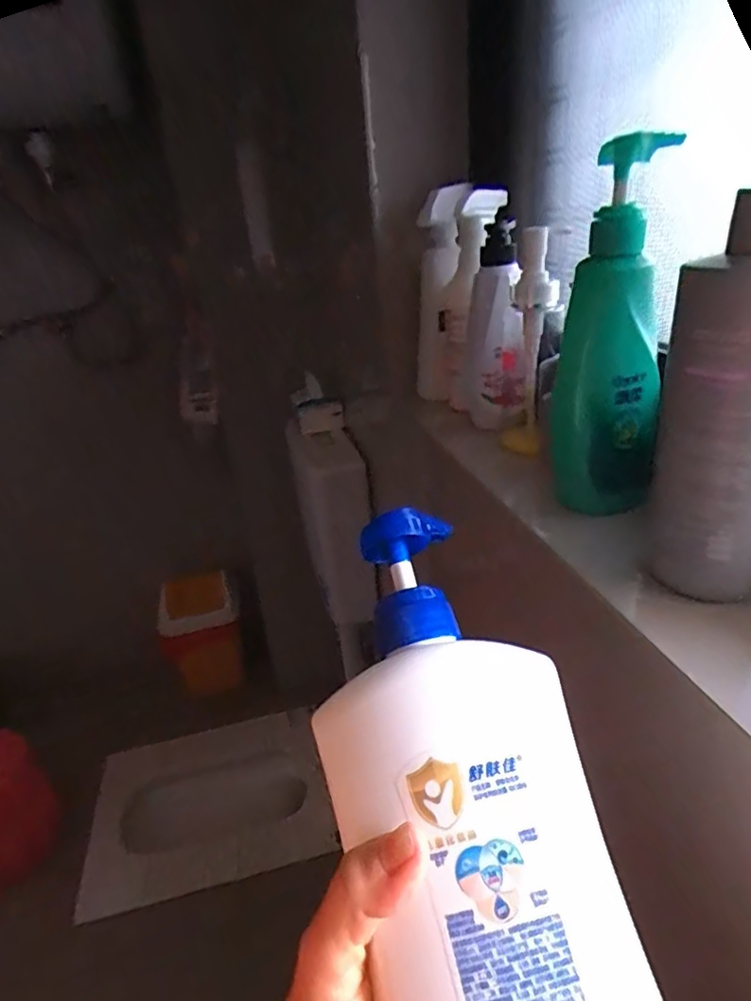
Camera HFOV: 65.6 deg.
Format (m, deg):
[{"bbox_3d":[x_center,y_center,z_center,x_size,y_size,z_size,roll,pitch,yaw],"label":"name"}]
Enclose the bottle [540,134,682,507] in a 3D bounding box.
[{"bbox_3d":[0.164,-0.110,0.415,0.063,0.246,0.048,-9,26,-6],"label":"bottle"}]

